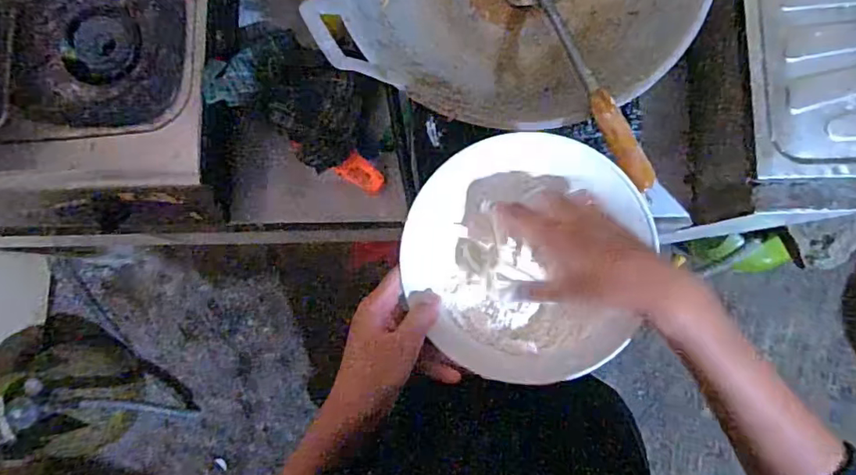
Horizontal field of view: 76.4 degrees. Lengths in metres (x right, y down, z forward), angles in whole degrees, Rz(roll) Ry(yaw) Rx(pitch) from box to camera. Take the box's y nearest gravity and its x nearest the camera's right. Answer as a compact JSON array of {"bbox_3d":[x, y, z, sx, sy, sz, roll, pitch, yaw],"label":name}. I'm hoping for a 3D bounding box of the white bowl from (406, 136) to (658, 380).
[{"bbox_3d":[0.074,0.014,0.434,0.178,0.049,0.185,0,86,4],"label":"white bowl"}]

